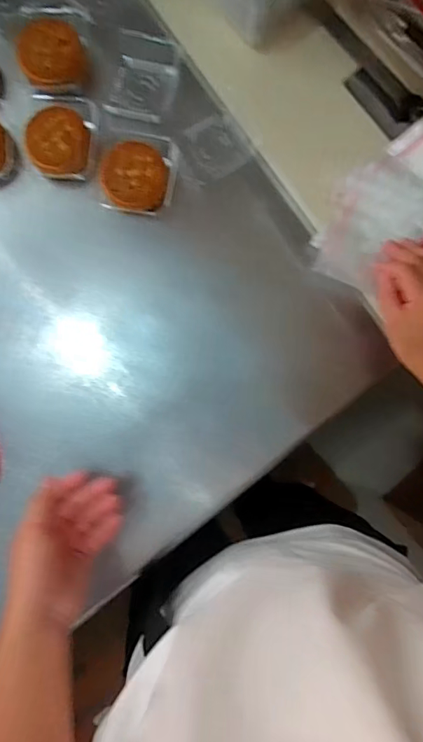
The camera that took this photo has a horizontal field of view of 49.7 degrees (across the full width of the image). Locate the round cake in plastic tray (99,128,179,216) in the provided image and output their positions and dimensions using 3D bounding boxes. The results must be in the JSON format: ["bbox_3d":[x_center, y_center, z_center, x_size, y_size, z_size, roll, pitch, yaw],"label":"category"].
[{"bbox_3d":[-0.079,-0.208,0.484,0.082,0.033,0.082,0,90,1],"label":"round cake in plastic tray"}]

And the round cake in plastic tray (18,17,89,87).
[{"bbox_3d":[-0.167,-0.330,0.476,0.065,0.033,0.079,-27,90,-2],"label":"round cake in plastic tray"}]

